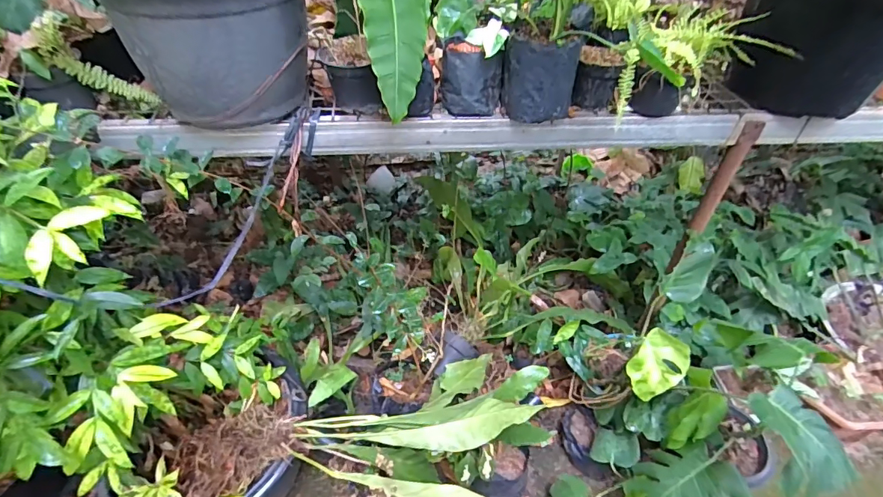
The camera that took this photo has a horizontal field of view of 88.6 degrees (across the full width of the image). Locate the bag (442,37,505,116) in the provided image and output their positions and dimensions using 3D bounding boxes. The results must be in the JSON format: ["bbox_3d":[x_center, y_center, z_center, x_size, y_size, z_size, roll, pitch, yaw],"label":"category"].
[{"bbox_3d":[0.063,-0.353,0.921,0.124,0.117,0.116,9,47,5],"label":"bag"}]

